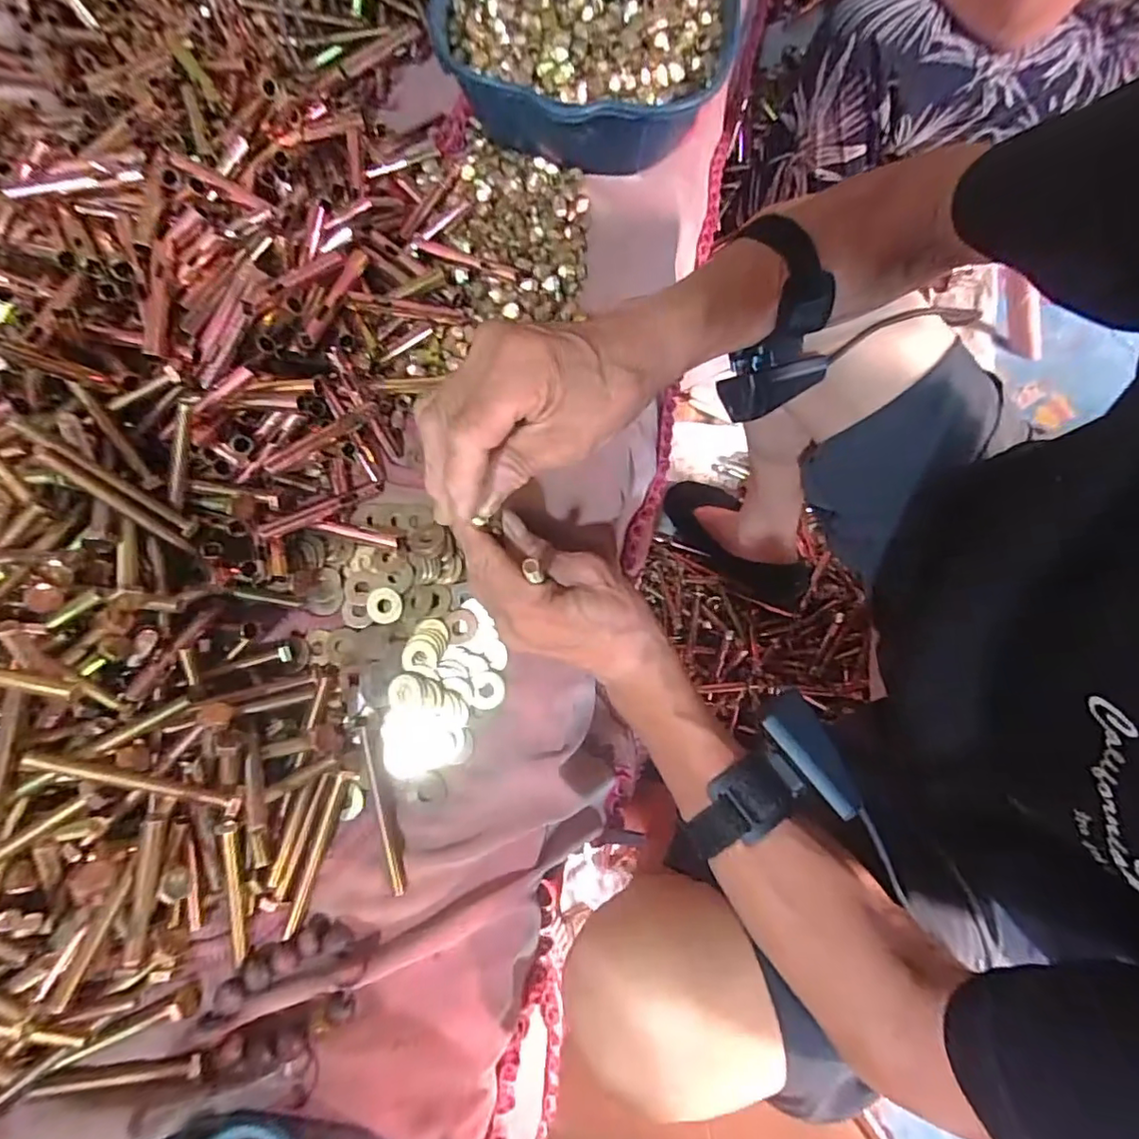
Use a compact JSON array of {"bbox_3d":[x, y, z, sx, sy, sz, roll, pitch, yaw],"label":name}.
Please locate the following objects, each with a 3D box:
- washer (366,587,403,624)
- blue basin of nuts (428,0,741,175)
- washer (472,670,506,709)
[{"bbox_3d":[-0.128,0.025,0.396,0.023,0.004,0.024,-4,77,-1],"label":"washer"},{"bbox_3d":[0.018,-0.436,0.460,0.221,0.078,0.241,0,77,0],"label":"blue basin of nuts"},{"bbox_3d":[-0.054,0.081,0.383,0.022,0.004,0.025,-2,85,-12],"label":"washer"}]

